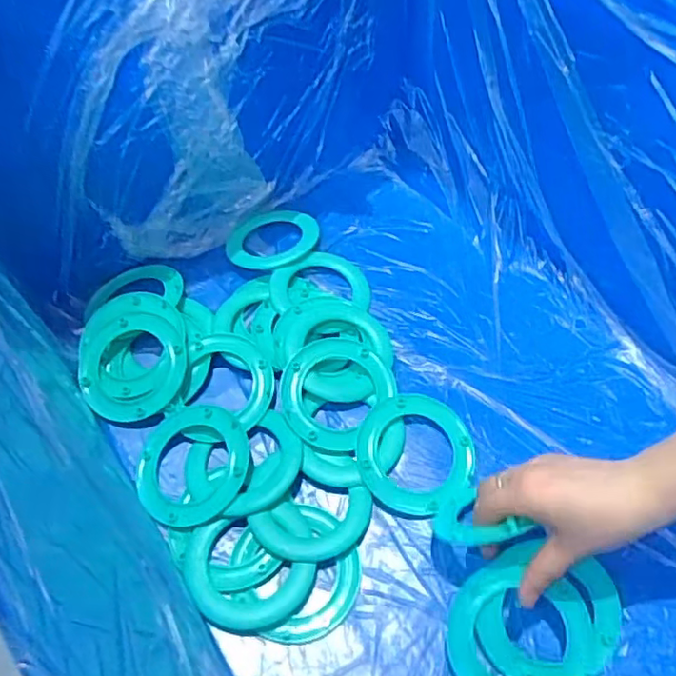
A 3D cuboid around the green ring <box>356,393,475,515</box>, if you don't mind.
[{"bbox_3d":[0.070,0.101,0.537,0.102,0.018,0.108,0,57,0],"label":"green ring"}]

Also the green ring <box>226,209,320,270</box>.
[{"bbox_3d":[-0.073,-0.114,0.679,0.099,0.016,0.091,0,57,0],"label":"green ring"}]

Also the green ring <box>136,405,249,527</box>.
[{"bbox_3d":[-0.127,0.105,0.526,0.097,0.016,0.105,0,57,0],"label":"green ring"}]

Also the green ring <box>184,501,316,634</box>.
[{"bbox_3d":[-0.070,0.187,0.487,0.102,0.014,0.090,-13,58,-8],"label":"green ring"}]

